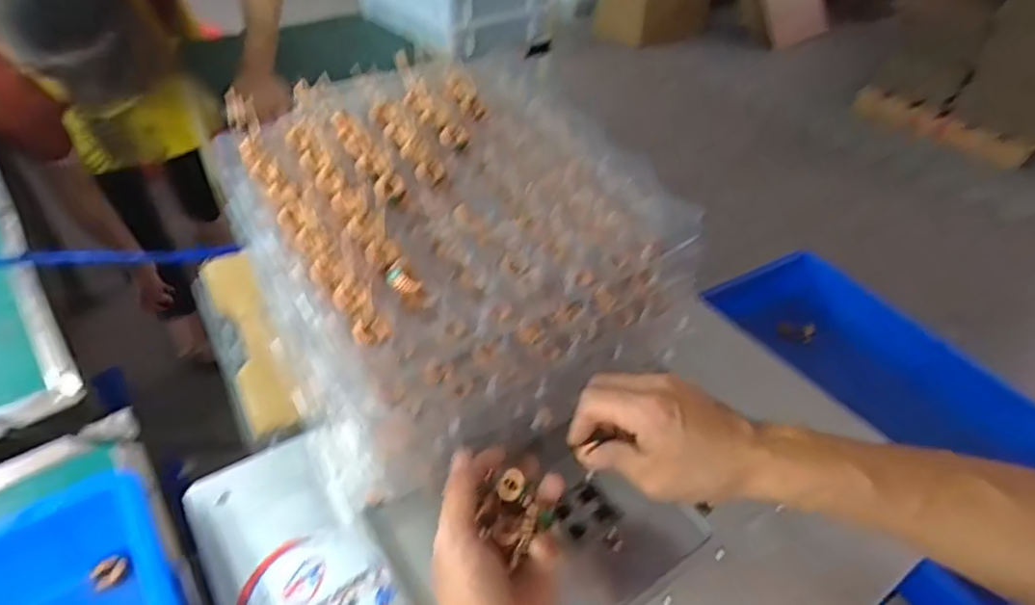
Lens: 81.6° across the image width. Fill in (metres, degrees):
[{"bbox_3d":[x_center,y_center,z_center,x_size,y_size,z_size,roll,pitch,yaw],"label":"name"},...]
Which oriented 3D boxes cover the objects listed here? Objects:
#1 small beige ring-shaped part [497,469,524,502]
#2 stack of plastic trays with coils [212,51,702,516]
[{"bbox_3d":[-0.005,0.129,0.424,0.018,0.009,0.020,1,48,-2],"label":"small beige ring-shaped part"},{"bbox_3d":[-0.055,-0.039,0.520,0.310,0.198,0.293,-16,45,-20],"label":"stack of plastic trays with coils"}]

